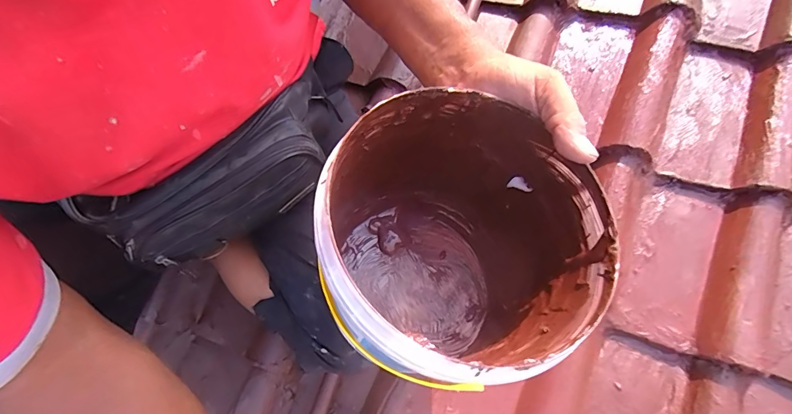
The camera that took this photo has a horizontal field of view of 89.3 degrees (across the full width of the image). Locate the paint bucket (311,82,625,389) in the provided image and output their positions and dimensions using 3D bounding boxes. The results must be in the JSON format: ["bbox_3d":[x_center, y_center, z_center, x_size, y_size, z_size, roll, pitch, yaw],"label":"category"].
[{"bbox_3d":[0.051,0.043,0.340,0.191,0.210,0.200,0,63,1],"label":"paint bucket"}]

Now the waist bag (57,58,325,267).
[{"bbox_3d":[-0.161,-0.026,0.371,0.227,0.097,0.076,-31,67,-14],"label":"waist bag"}]

